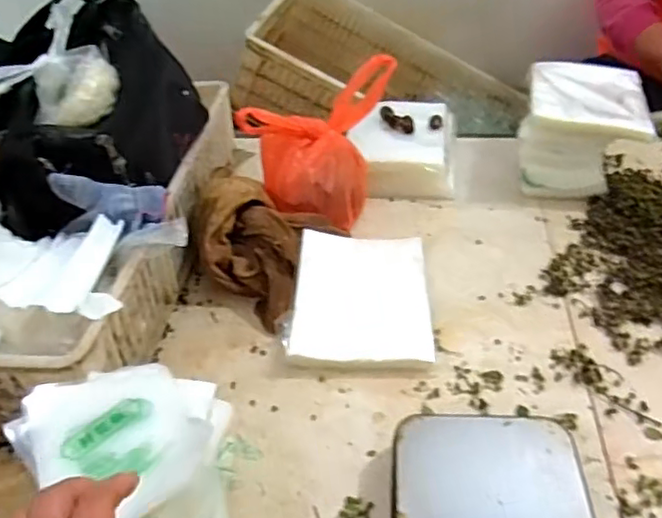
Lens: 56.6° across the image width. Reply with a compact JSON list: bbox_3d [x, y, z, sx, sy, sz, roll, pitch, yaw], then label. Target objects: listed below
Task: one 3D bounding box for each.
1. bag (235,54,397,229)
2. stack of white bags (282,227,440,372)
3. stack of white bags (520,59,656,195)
[{"bbox_3d":[-0.018,-0.157,0.850,0.155,0.174,0.182,16,43,23],"label":"bag"},{"bbox_3d":[0.033,0.045,0.713,0.156,0.034,0.191,-1,39,3],"label":"stack of white bags"},{"bbox_3d":[0.360,-0.190,0.902,0.152,0.119,0.199,7,40,14],"label":"stack of white bags"}]

